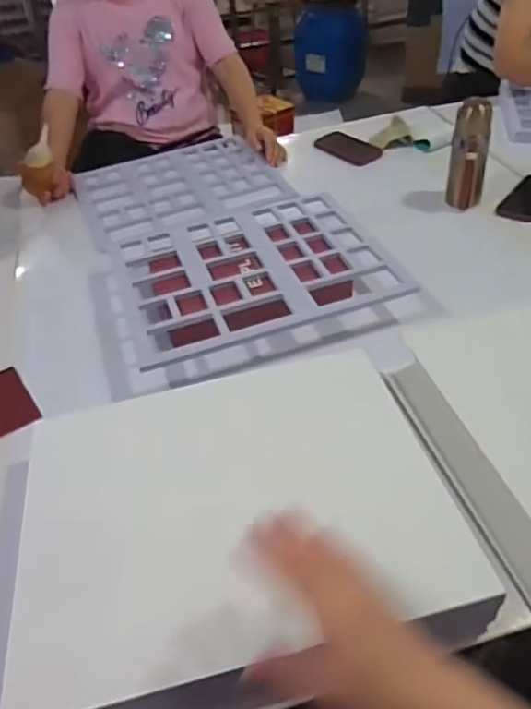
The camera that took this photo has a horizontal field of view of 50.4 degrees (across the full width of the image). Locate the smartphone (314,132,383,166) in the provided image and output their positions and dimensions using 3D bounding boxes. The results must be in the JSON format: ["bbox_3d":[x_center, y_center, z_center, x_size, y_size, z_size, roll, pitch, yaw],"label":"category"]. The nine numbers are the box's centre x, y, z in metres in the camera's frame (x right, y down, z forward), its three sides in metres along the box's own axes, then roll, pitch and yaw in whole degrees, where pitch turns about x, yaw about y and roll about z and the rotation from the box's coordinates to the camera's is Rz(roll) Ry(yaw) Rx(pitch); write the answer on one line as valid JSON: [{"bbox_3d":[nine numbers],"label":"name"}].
[{"bbox_3d":[0.198,-0.491,1.339,0.087,0.014,0.164,-32,48,-25],"label":"smartphone"}]

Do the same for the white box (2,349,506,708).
[{"bbox_3d":[-0.029,0.159,0.597,0.433,0.049,0.376,-12,43,-6],"label":"white box"}]

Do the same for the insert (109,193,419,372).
[{"bbox_3d":[-0.017,-0.147,0.922,0.411,0.018,0.343,-16,43,-10],"label":"insert"}]

